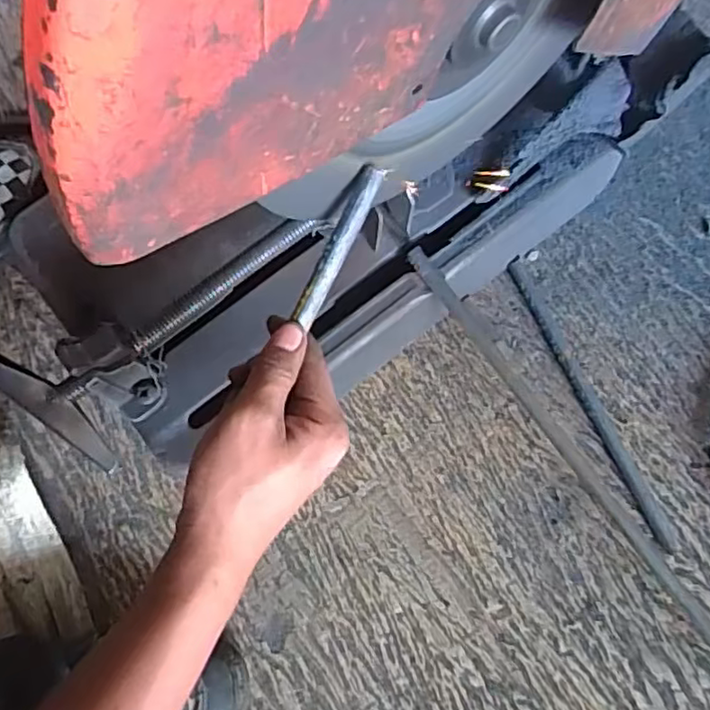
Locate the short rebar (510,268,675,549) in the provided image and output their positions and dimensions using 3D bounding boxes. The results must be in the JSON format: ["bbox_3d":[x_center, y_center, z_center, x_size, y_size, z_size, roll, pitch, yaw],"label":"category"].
[{"bbox_3d":[0.189,0.035,0.519,0.016,0.011,0.250,-24,77,-4],"label":"short rebar"}]

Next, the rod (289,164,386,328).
[{"bbox_3d":[-0.009,-0.054,0.328,0.011,0.007,0.087,29,105,8],"label":"rod"}]

